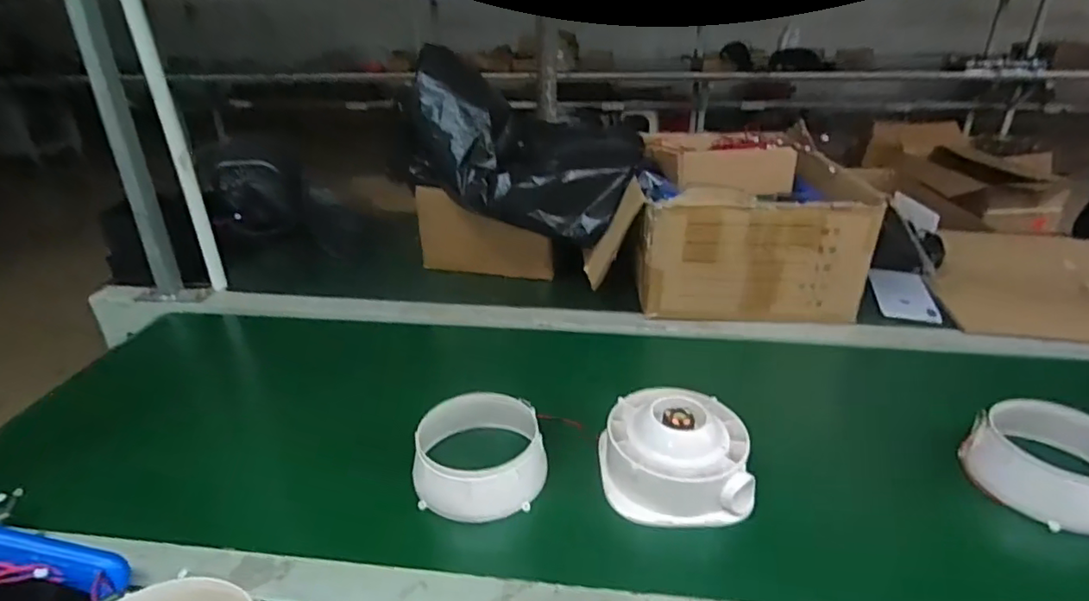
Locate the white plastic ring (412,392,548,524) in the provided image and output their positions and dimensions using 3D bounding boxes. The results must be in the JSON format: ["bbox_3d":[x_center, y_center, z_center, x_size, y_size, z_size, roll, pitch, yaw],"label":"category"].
[{"bbox_3d":[-0.062,0.144,0.546,0.124,0.057,0.107,-7,27,-10],"label":"white plastic ring"}]

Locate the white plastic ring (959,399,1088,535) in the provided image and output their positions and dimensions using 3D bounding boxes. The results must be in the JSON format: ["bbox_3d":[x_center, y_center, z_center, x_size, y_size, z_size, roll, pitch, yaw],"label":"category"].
[{"bbox_3d":[0.475,0.152,0.547,0.118,0.067,0.118,-1,26,1],"label":"white plastic ring"}]

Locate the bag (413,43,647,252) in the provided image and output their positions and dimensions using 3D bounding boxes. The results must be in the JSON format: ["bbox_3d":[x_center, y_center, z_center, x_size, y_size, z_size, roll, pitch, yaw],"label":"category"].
[{"bbox_3d":[-0.028,-0.218,0.843,0.337,0.220,0.174,-3,27,-2],"label":"bag"}]

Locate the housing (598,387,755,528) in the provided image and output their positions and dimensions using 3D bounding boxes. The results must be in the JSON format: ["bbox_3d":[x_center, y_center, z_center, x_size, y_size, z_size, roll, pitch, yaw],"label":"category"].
[{"bbox_3d":[0.122,0.141,0.557,0.132,0.074,0.115,1,27,5],"label":"housing"}]

